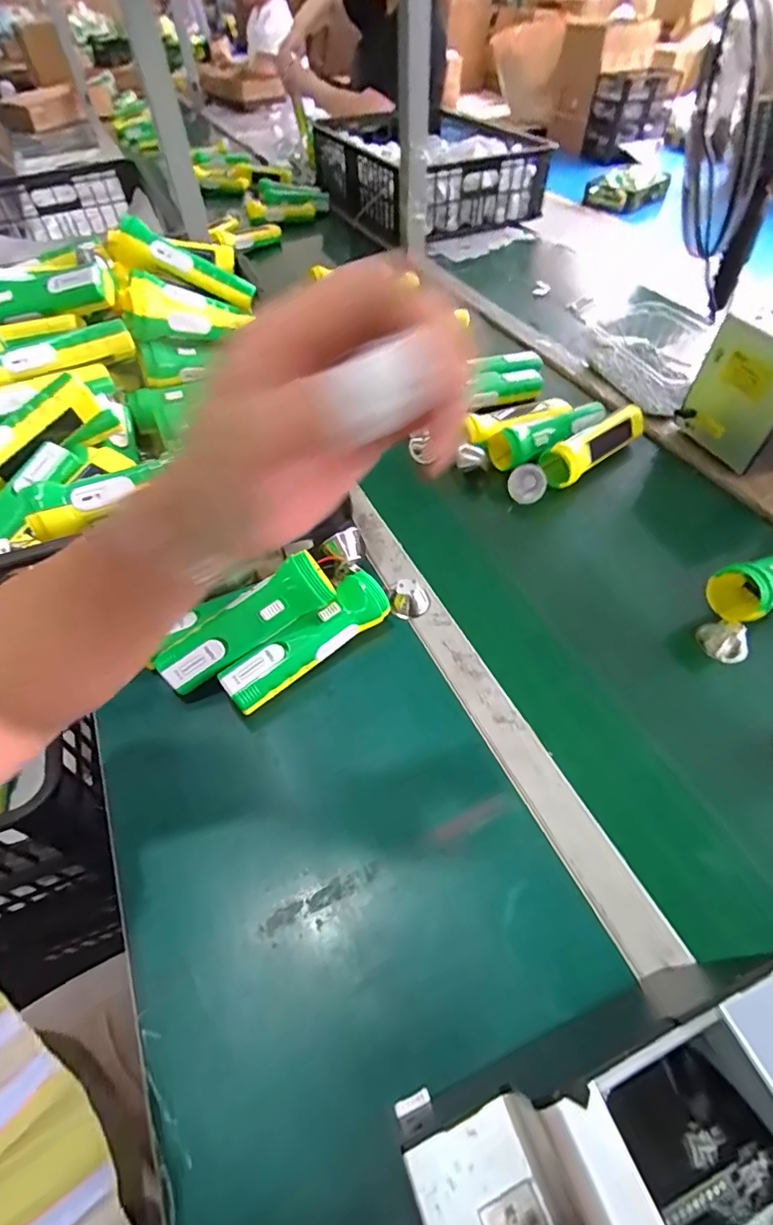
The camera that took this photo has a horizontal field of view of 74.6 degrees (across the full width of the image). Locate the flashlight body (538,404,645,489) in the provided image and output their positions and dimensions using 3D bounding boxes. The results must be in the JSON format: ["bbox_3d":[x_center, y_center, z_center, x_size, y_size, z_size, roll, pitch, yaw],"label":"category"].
[{"bbox_3d":[0.259,-0.207,0.634,0.171,0.038,0.045,-31,59,-20],"label":"flashlight body"}]

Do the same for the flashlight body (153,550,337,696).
[{"bbox_3d":[-0.126,0.009,0.452,0.162,0.047,0.042,-34,18,0],"label":"flashlight body"}]

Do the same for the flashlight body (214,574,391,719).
[{"bbox_3d":[-0.071,0.027,0.463,0.167,0.046,0.043,-34,61,-22],"label":"flashlight body"}]

